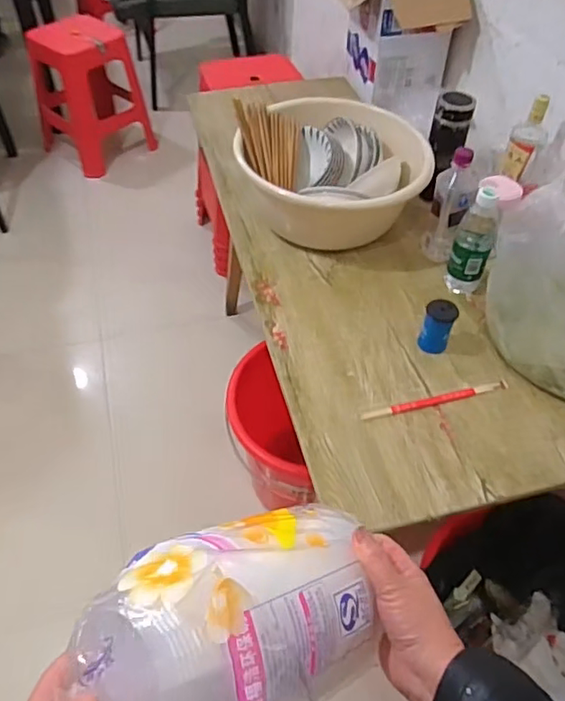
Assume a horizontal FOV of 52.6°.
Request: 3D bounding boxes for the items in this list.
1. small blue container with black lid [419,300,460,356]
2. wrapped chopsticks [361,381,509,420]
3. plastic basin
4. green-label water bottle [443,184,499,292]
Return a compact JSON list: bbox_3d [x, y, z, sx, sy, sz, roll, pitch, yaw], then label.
[{"bbox_3d":[0.239,-0.037,0.883,0.048,0.077,0.043,17,52,12],"label":"small blue container with black lid"},{"bbox_3d":[0.226,0.073,0.841,0.228,0.007,0.016,-11,51,-10],"label":"wrapped chopsticks"},{"bbox_3d":[0.102,-0.338,1.106,0.324,0.152,0.324,1,50,-1],"label":"plastic basin"},{"bbox_3d":[0.311,-0.175,0.931,0.059,0.188,0.065,17,52,12],"label":"green-label water bottle"}]

